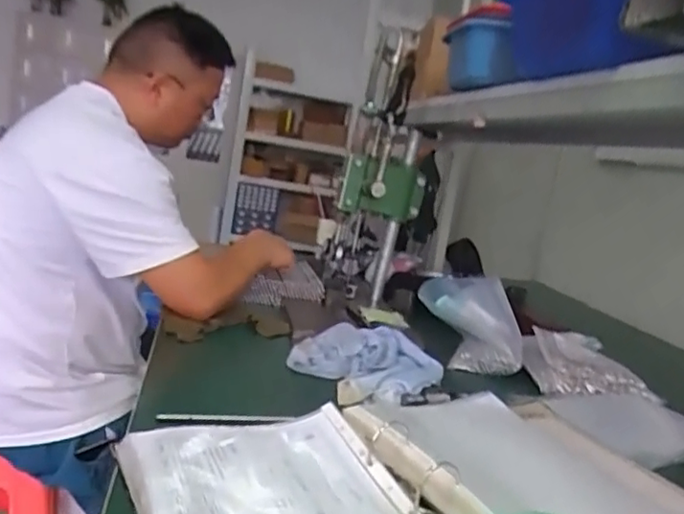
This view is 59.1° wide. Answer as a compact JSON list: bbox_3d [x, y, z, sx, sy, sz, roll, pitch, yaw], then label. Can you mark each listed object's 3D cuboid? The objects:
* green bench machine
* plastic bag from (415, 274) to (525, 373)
[{"bbox_3d":[0.088,-0.184,1.345,0.188,0.563,0.205,10,10,2],"label":"green bench machine"},{"bbox_3d":[0.229,0.121,1.059,0.150,0.189,0.058,-18,4,24],"label":"plastic bag"}]

